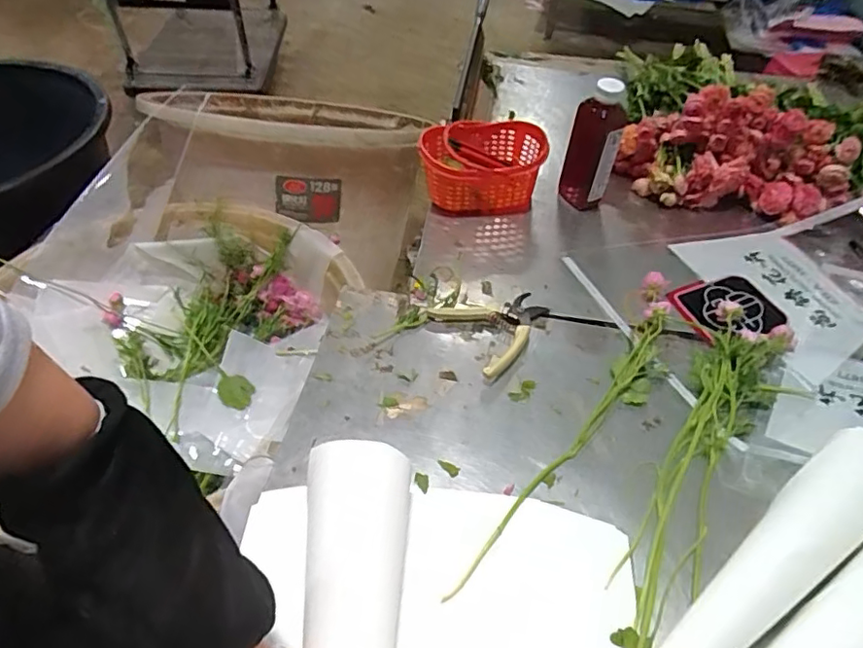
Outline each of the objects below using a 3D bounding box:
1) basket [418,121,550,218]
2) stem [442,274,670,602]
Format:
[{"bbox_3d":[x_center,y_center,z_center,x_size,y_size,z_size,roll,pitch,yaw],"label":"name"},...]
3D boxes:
[{"bbox_3d":[0.079,-0.251,0.924,0.188,0.101,0.125,8,48,4],"label":"basket"},{"bbox_3d":[0.186,0.105,0.641,0.070,0.027,0.491,28,55,21],"label":"stem"}]

